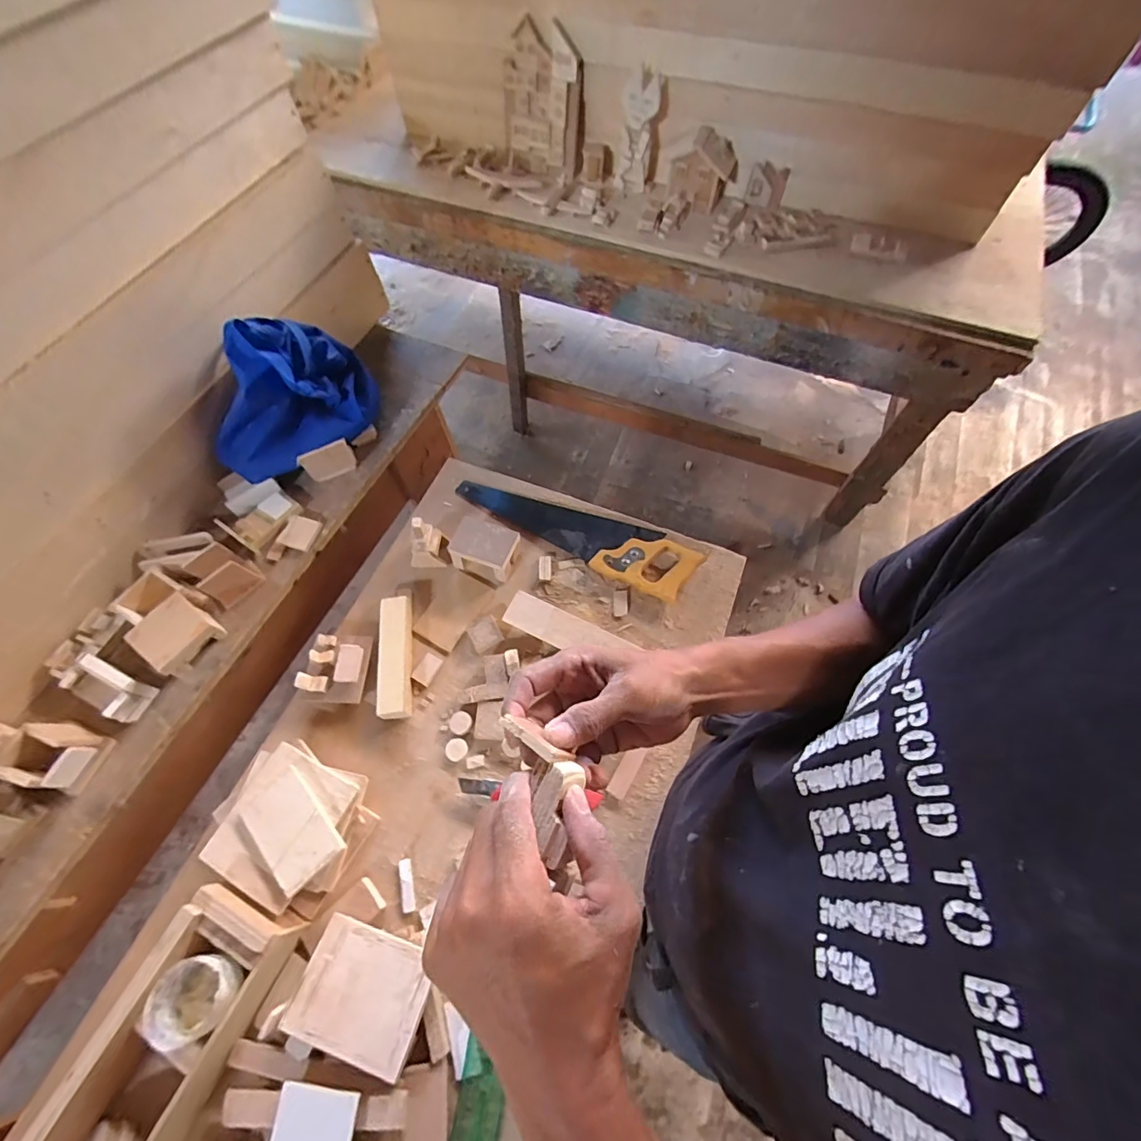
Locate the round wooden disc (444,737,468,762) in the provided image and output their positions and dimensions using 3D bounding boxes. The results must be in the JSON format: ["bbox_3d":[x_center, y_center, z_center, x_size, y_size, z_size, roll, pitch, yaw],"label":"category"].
[{"bbox_3d":[-0.150,0.236,0.641,0.028,0.009,0.028,-1,64,2],"label":"round wooden disc"}]

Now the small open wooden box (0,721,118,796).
[{"bbox_3d":[-0.645,0.231,0.611,0.071,0.063,0.073,16,66,10],"label":"small open wooden box"}]

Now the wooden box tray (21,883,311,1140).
[{"bbox_3d":[-0.414,0.500,0.470,0.112,0.080,0.328,23,67,13],"label":"wooden box tray"}]

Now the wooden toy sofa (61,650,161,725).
[{"bbox_3d":[-0.619,0.157,0.652,0.108,0.033,0.051,23,67,13],"label":"wooden toy sofa"}]

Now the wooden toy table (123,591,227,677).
[{"bbox_3d":[-0.541,0.090,0.672,0.080,0.042,0.086,32,70,16],"label":"wooden toy table"}]

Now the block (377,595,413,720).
[{"bbox_3d":[-0.246,0.121,0.688,0.044,0.026,0.170,-8,64,-2],"label":"block"}]

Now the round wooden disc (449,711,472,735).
[{"bbox_3d":[-0.147,0.203,0.650,0.029,0.005,0.030,-2,71,5],"label":"round wooden disc"}]

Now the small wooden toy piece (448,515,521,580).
[{"bbox_3d":[-0.131,-0.033,0.744,0.094,0.063,0.064,19,67,11],"label":"small wooden toy piece"}]

